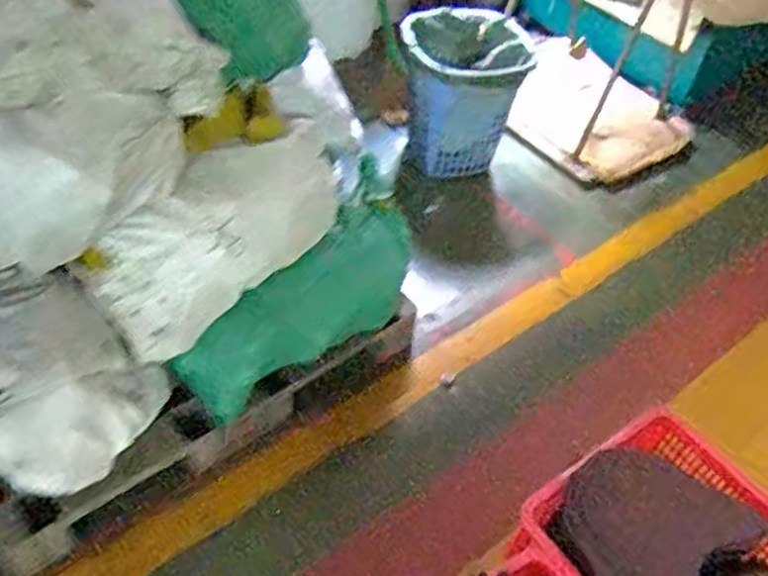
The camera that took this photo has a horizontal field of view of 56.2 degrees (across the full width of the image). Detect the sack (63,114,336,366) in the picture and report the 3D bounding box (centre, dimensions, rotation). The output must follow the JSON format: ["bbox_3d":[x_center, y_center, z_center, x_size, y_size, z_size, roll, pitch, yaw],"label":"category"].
[{"bbox_3d":[-0.359,-0.129,1.528,0.607,0.303,0.180,-44,28,-14],"label":"sack"}]

